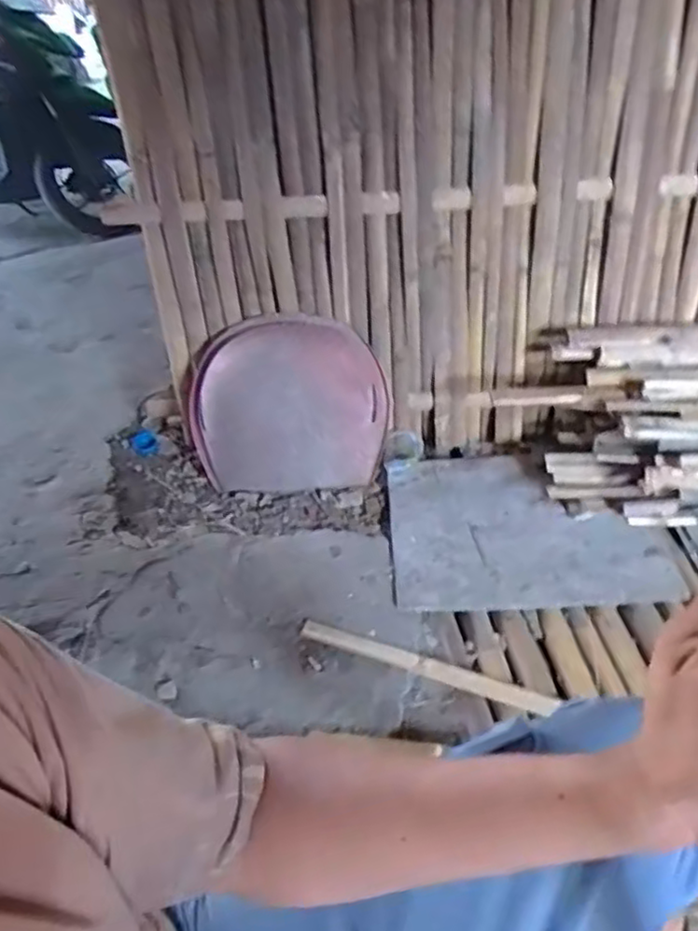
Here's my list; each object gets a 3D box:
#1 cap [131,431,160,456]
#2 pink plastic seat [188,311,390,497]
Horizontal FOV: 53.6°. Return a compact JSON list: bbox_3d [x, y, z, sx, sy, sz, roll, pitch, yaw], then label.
[{"bbox_3d":[-0.500,-0.053,1.693,0.061,0.033,0.056,-4,41,3],"label":"cap"},{"bbox_3d":[-0.146,-0.136,1.554,0.451,0.384,0.074,-3,15,7],"label":"pink plastic seat"}]

